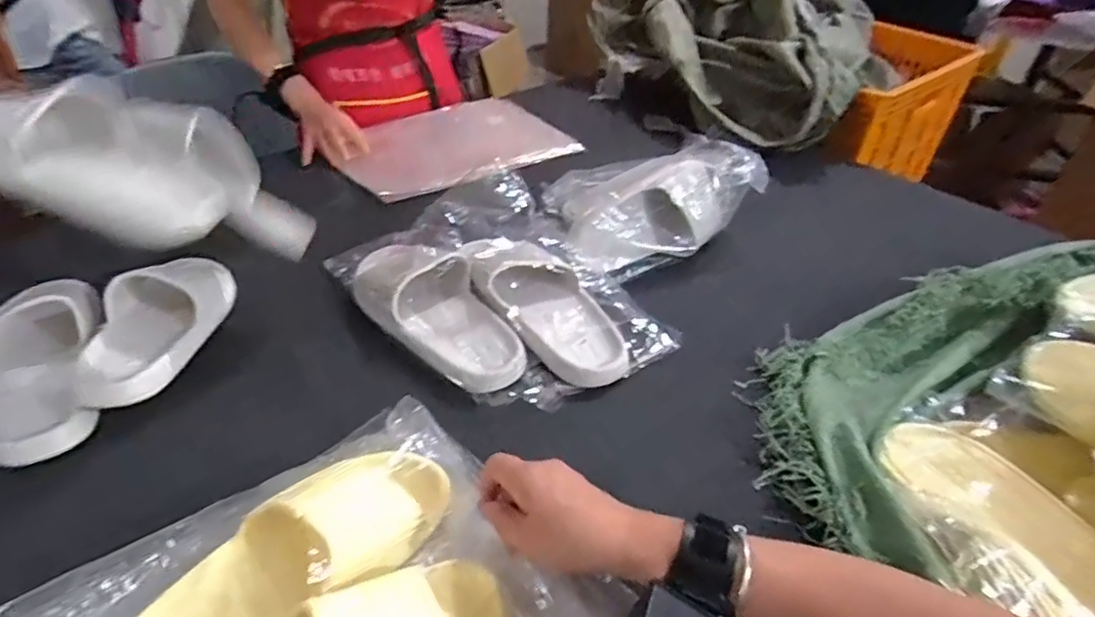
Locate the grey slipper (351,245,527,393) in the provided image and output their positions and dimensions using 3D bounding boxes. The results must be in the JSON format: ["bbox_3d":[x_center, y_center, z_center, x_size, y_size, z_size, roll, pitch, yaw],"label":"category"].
[{"bbox_3d":[-0.124,-0.006,0.672,0.267,0.062,0.110,32,47,32],"label":"grey slipper"}]

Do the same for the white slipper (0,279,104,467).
[{"bbox_3d":[-0.499,0.044,0.592,0.106,0.071,0.246,-19,43,-24],"label":"white slipper"}]

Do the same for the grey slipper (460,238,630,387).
[{"bbox_3d":[0.003,-0.005,0.671,0.104,0.075,0.223,-25,46,-30],"label":"grey slipper"}]

